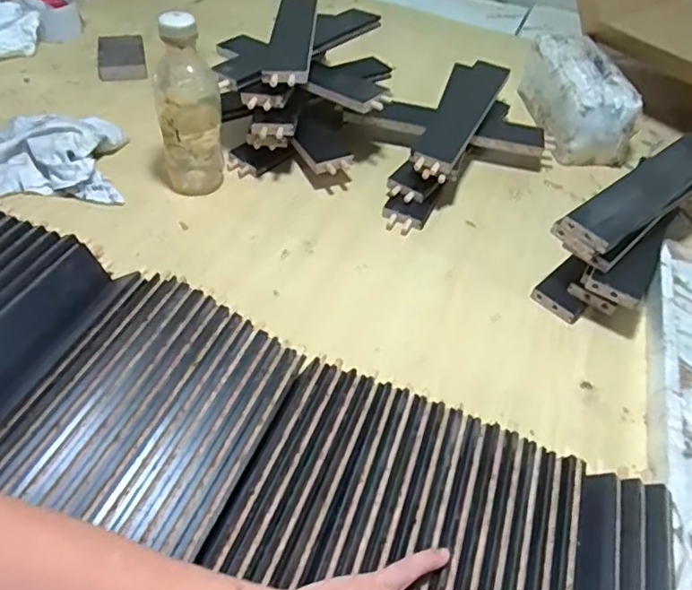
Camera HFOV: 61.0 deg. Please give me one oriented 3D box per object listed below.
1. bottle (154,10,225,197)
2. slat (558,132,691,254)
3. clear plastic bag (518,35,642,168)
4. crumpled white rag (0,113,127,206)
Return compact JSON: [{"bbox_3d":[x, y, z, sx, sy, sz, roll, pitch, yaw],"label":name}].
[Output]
[{"bbox_3d":[-0.191,-0.223,0.706,0.077,0.211,0.068,-6,49,-11],"label":"bottle"},{"bbox_3d":[0.357,-0.127,0.686,0.290,0.022,0.056,-30,58,-29],"label":"slat"},{"bbox_3d":[0.359,-0.306,0.909,0.127,0.100,0.209,1,48,-5],"label":"clear plastic bag"},{"bbox_3d":[-0.377,-0.180,0.757,0.170,0.054,0.151,-3,49,-9],"label":"crumpled white rag"}]

